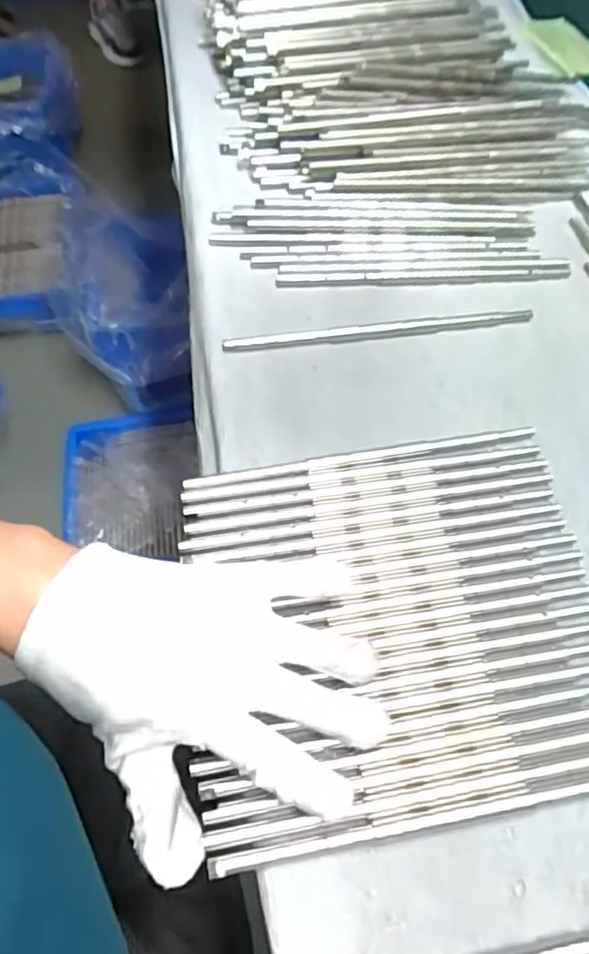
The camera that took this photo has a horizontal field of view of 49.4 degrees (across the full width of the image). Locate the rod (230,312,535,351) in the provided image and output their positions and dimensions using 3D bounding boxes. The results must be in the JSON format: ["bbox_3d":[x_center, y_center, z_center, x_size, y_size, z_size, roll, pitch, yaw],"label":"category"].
[{"bbox_3d":[0.059,-0.101,0.442,0.212,0.005,0.009,-7,60,-4],"label":"rod"}]

